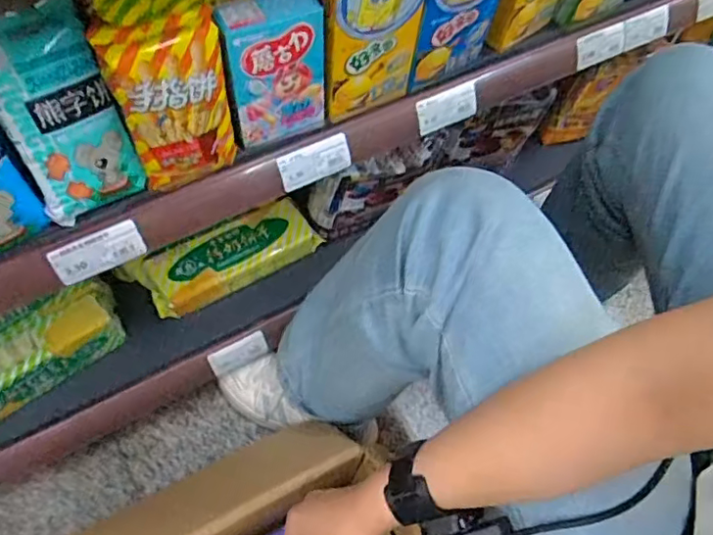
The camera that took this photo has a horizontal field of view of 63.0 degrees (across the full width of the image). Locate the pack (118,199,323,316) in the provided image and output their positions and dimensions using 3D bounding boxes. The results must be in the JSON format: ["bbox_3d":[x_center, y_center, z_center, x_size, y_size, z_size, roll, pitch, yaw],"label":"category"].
[{"bbox_3d":[-0.185,-0.017,0.812,0.262,0.044,0.097,-24,67,-17],"label":"pack"}]

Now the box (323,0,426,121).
[{"bbox_3d":[0.010,-0.216,0.547,0.094,0.149,0.044,-22,67,-16],"label":"box"}]

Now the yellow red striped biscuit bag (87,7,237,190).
[{"bbox_3d":[-0.152,-0.138,0.488,0.088,0.150,0.043,-22,67,-16],"label":"yellow red striped biscuit bag"}]

